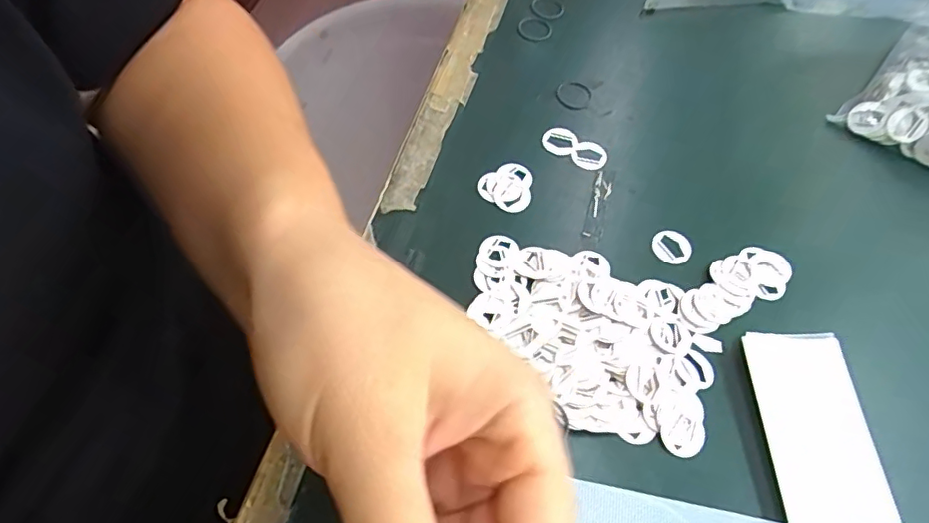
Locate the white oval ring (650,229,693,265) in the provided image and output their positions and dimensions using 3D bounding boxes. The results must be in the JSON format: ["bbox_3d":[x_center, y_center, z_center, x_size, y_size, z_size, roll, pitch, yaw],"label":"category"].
[{"bbox_3d":[0.099,-0.007,0.274,0.018,0.004,0.018,30,63,14],"label":"white oval ring"}]

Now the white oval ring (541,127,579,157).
[{"bbox_3d":[0.051,-0.064,0.302,0.019,0.004,0.016,35,64,16],"label":"white oval ring"}]

